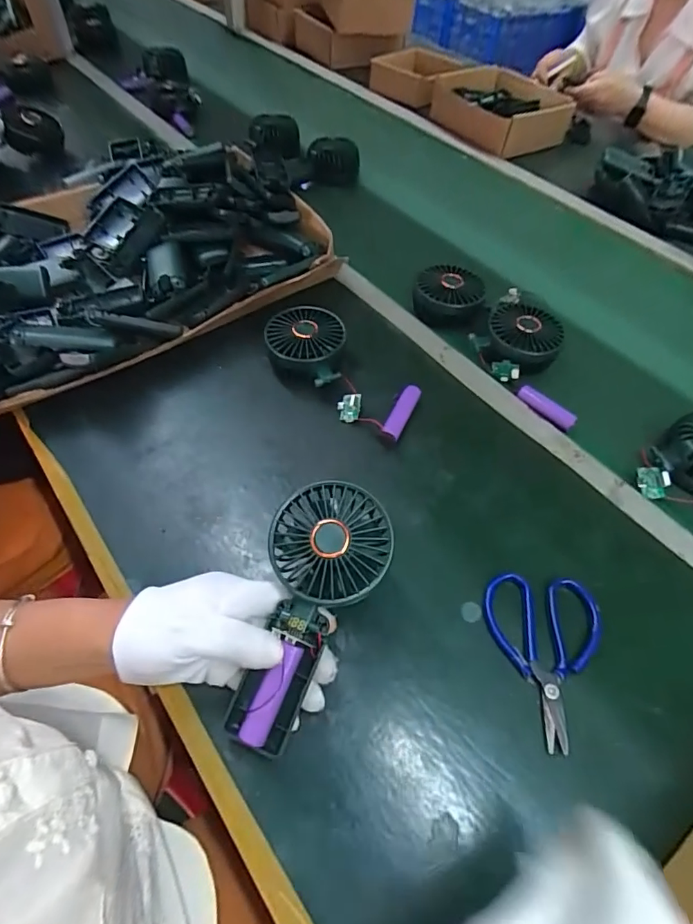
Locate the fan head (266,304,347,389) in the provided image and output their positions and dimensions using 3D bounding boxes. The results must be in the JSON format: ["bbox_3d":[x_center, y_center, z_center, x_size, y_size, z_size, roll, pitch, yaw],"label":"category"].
[{"bbox_3d":[-0.044,-0.123,0.531,0.083,0.046,0.095,-1,55,-1],"label":"fan head"}]

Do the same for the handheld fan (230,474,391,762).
[{"bbox_3d":[-0.029,0.103,0.339,0.087,0.035,0.181,17,74,11],"label":"handheld fan"}]

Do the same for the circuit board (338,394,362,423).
[{"bbox_3d":[0.002,-0.056,0.506,0.024,0.005,0.029,7,90,14],"label":"circuit board"}]

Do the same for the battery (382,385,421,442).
[{"bbox_3d":[0.056,-0.052,0.495,0.017,0.018,0.062,25,73,16],"label":"battery"}]

